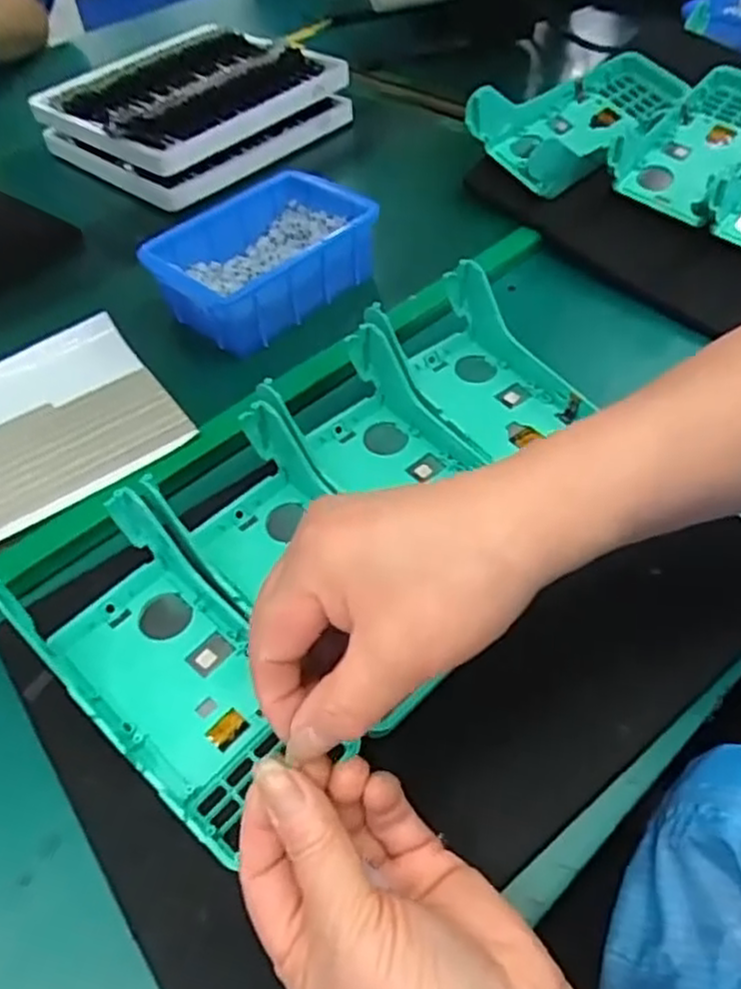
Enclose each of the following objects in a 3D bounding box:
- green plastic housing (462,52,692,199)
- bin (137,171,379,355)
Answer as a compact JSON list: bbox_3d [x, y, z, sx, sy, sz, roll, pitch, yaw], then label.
[{"bbox_3d":[0.165,-0.293,0.563,0.172,0.049,0.091,-29,54,-19],"label":"green plastic housing"},{"bbox_3d":[-0.076,-0.163,0.509,0.110,0.057,0.154,35,60,29],"label":"bin"}]

